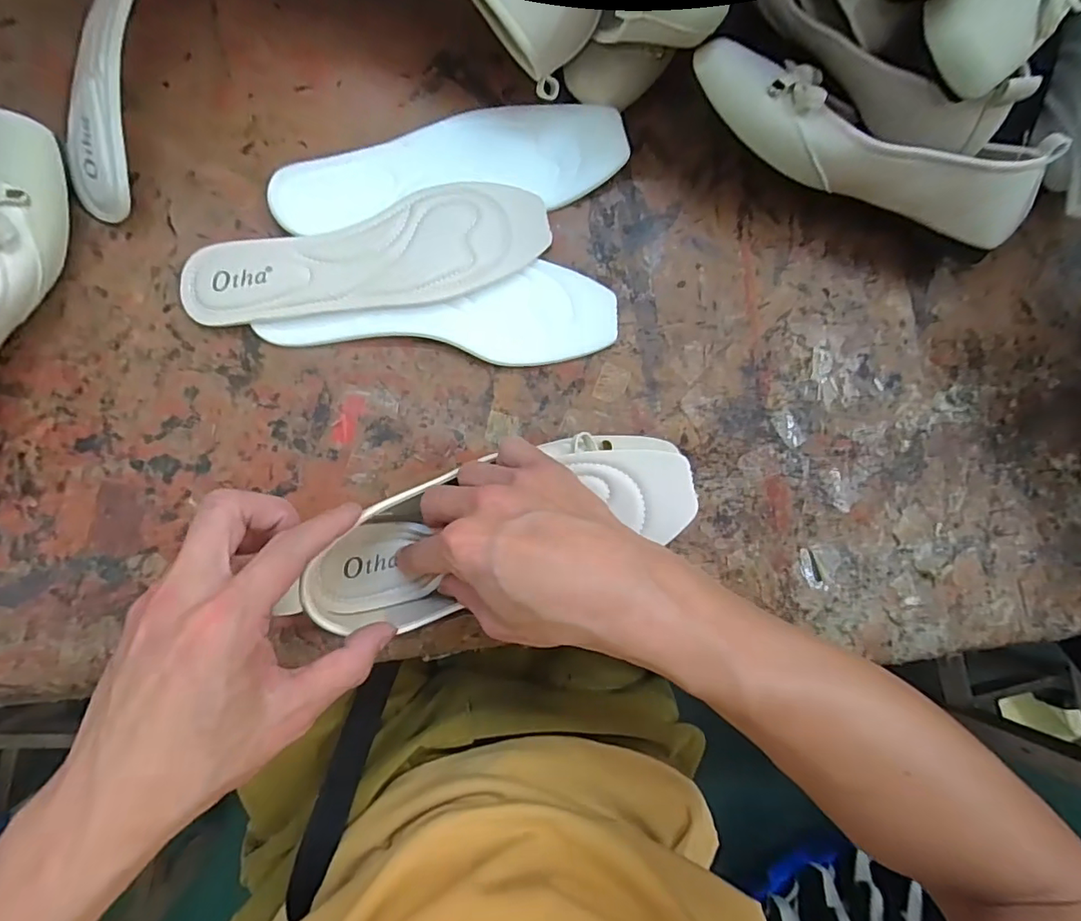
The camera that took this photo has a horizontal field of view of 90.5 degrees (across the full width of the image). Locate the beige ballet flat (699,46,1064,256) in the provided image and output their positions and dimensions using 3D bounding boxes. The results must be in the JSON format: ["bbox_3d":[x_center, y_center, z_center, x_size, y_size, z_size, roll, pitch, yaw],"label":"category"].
[{"bbox_3d":[0.214,-0.213,0.347,0.242,0.057,0.087,14,84,-5],"label":"beige ballet flat"}]

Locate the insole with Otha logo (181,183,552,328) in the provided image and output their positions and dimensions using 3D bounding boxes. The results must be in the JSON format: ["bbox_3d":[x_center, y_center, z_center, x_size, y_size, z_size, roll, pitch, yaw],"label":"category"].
[{"bbox_3d":[-0.111,-0.134,0.362,0.238,0.015,0.071,-15,87,-7],"label":"insole with Otha logo"}]

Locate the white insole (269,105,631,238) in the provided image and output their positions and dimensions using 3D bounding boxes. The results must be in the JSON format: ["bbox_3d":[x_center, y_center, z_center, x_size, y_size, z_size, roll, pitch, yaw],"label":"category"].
[{"bbox_3d":[-0.060,-0.207,0.373,0.238,0.016,0.075,-12,86,-7],"label":"white insole"}]

